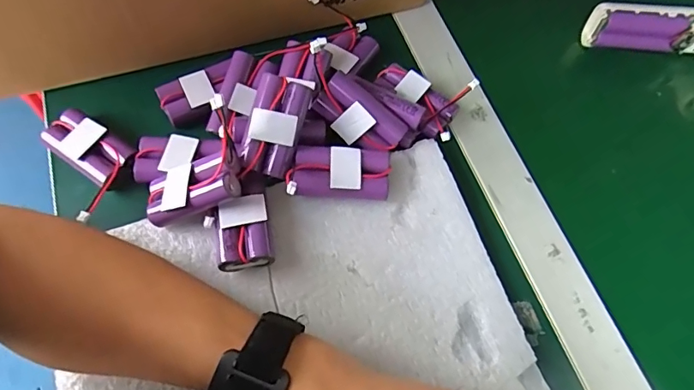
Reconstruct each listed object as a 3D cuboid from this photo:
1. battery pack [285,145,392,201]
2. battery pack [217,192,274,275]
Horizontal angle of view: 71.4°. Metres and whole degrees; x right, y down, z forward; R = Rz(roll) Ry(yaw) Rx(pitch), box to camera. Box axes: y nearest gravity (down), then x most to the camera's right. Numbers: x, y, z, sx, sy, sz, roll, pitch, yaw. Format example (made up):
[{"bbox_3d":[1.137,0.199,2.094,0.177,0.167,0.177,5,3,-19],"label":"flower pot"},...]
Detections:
[{"bbox_3d":[-0.005,-0.014,0.338,0.068,0.025,0.032,2,65,-2],"label":"battery pack"},{"bbox_3d":[-0.067,0.026,0.318,0.033,0.023,0.051,-10,66,-8],"label":"battery pack"}]

